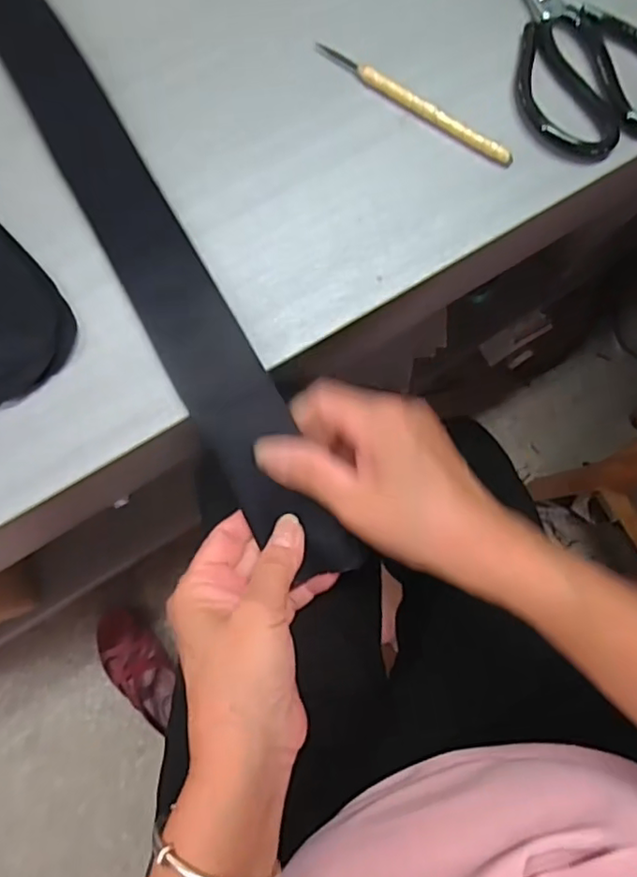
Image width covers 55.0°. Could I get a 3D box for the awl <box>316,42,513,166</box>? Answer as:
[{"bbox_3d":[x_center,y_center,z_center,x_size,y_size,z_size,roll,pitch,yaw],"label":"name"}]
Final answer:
[{"bbox_3d":[0.062,-0.217,0.397,0.144,0.009,0.011,34,81,1],"label":"awl"}]

